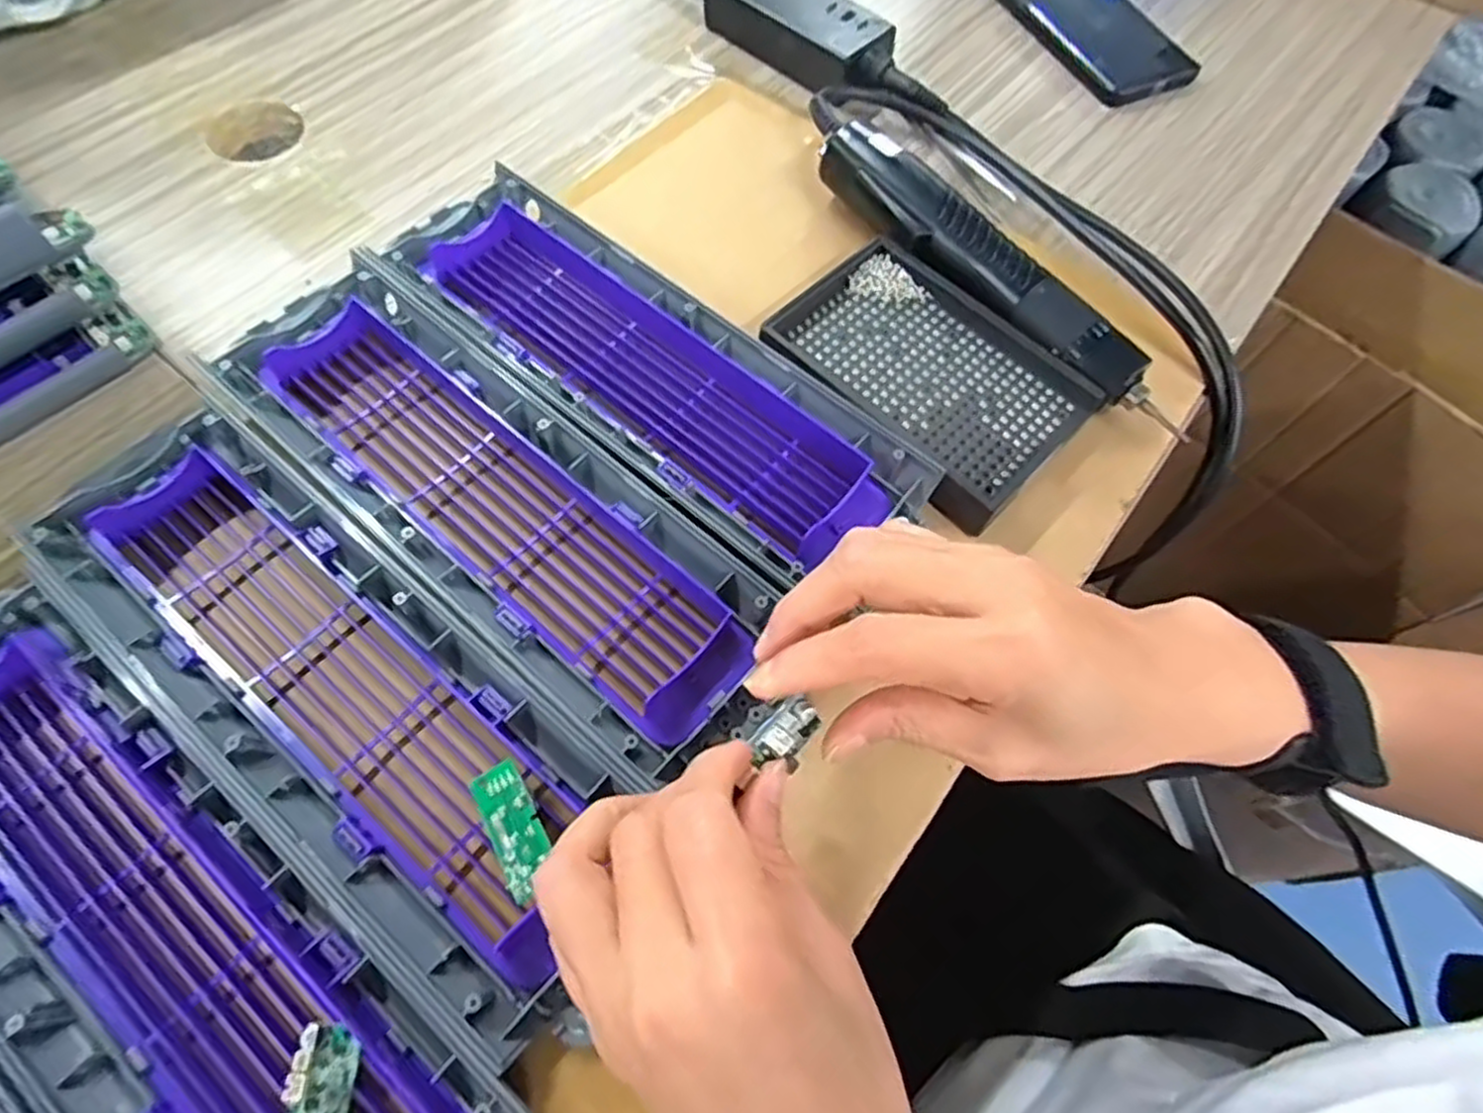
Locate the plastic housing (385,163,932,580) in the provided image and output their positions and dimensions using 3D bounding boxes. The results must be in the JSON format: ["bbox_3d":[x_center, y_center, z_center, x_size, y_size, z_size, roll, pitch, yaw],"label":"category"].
[{"bbox_3d":[-0.050,-0.086,0.350,0.282,0.029,0.085,39,69,15],"label":"plastic housing"}]

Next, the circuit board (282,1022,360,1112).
[{"bbox_3d":[-0.124,0.162,0.222,0.018,0.005,0.042,10,55,-24],"label":"circuit board"}]

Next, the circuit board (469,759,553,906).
[{"bbox_3d":[-0.076,0.091,0.255,0.017,0.004,0.042,-27,71,-16],"label":"circuit board"}]

